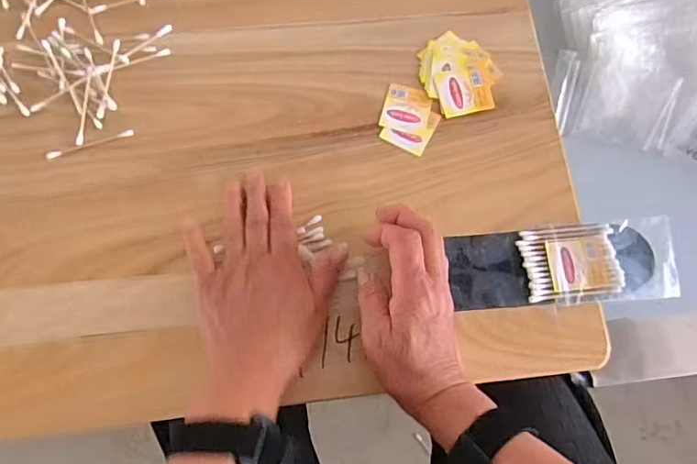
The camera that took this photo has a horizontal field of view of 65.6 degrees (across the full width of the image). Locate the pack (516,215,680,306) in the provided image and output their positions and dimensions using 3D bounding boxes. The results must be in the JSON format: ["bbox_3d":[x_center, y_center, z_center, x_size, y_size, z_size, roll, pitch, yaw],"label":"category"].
[{"bbox_3d":[0.202,0.024,0.435,0.122,0.008,0.066,-7,76,-3],"label":"pack"}]

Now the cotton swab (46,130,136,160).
[{"bbox_3d":[-0.219,-0.075,0.459,0.072,0.004,0.006,-20,77,-6],"label":"cotton swab"}]

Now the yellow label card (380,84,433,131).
[{"bbox_3d":[0.051,-0.106,0.467,0.040,0.004,0.040,13,76,2],"label":"yellow label card"}]

